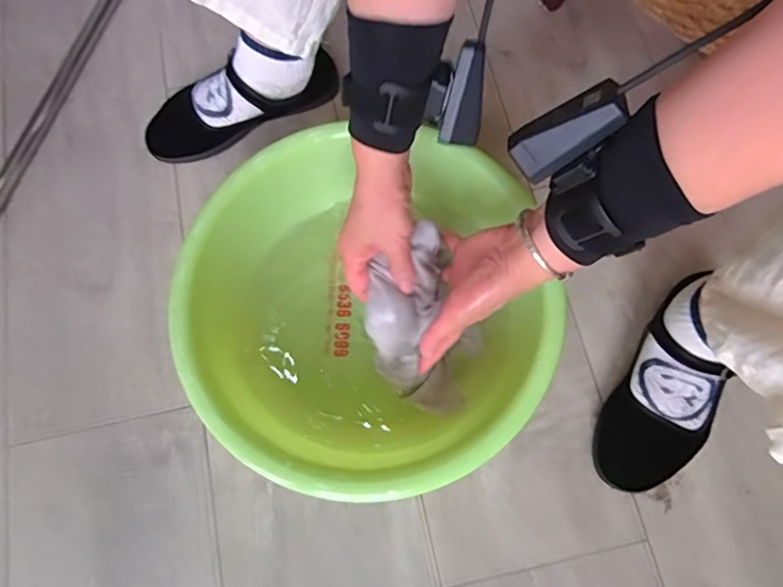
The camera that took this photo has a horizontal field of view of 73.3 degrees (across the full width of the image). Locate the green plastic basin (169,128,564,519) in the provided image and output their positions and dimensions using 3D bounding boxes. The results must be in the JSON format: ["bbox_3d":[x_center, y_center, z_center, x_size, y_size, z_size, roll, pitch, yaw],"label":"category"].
[{"bbox_3d":[-0.021,0.013,0.513,0.340,0.110,0.335,13,74,5],"label":"green plastic basin"}]

